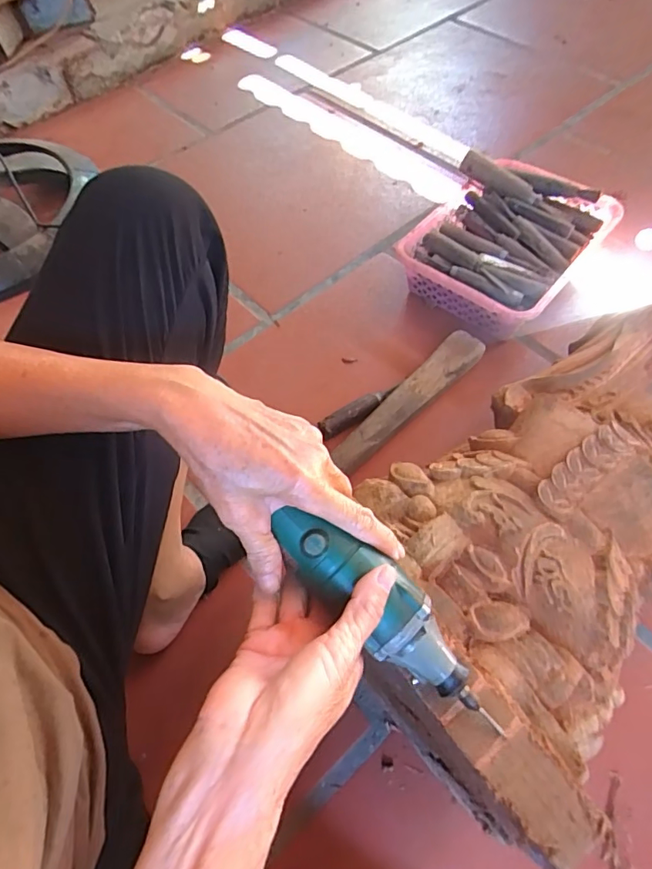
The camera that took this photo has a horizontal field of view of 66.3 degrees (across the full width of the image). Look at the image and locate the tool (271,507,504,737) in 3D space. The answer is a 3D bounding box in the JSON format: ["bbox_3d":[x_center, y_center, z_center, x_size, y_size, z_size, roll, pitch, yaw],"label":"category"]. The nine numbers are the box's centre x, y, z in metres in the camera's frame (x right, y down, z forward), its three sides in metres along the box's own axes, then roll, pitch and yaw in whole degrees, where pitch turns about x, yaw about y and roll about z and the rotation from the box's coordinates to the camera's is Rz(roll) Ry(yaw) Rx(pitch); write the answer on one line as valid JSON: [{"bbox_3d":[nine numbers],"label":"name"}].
[{"bbox_3d":[0.038,0.115,0.318,0.183,0.041,0.046,43,68,2],"label":"tool"}]

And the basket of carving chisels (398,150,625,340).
[{"bbox_3d":[0.282,-0.300,0.798,0.238,0.099,0.301,35,69,19],"label":"basket of carving chisels"}]

